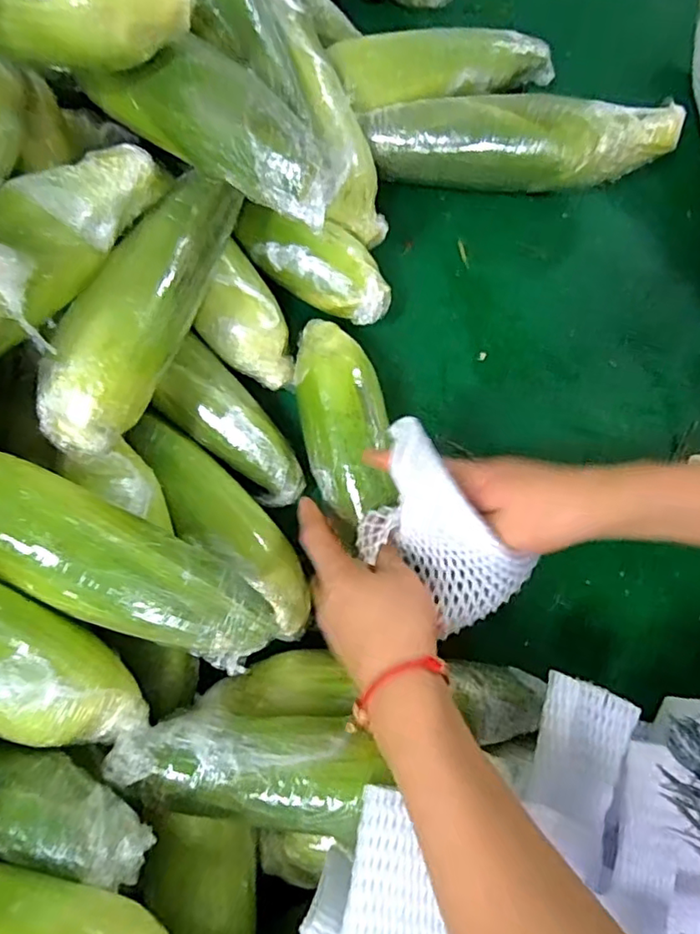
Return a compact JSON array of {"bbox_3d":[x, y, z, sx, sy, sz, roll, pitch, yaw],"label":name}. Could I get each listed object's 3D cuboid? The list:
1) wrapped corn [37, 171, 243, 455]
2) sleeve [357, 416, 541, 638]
[{"bbox_3d":[-0.125,-0.098,0.357,0.056,0.042,0.194,23,79,4],"label":"wrapped corn"},{"bbox_3d":[0.052,0.042,0.360,0.071,0.060,0.122,-44,82,-8],"label":"sleeve"}]

